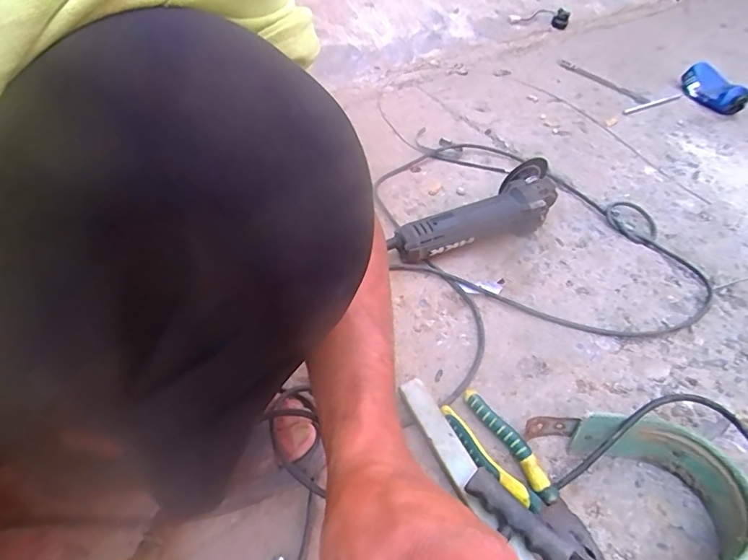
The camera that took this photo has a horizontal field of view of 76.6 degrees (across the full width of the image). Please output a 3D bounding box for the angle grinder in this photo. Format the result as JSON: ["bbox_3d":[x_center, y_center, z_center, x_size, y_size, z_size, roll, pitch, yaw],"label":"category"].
[{"bbox_3d":[0.172,-0.088,0.713,0.302,0.075,0.090,-27,51,-25],"label":"angle grinder"}]

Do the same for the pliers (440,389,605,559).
[{"bbox_3d":[0.140,0.192,0.460,0.050,0.022,0.193,-23,49,-22],"label":"pliers"}]

